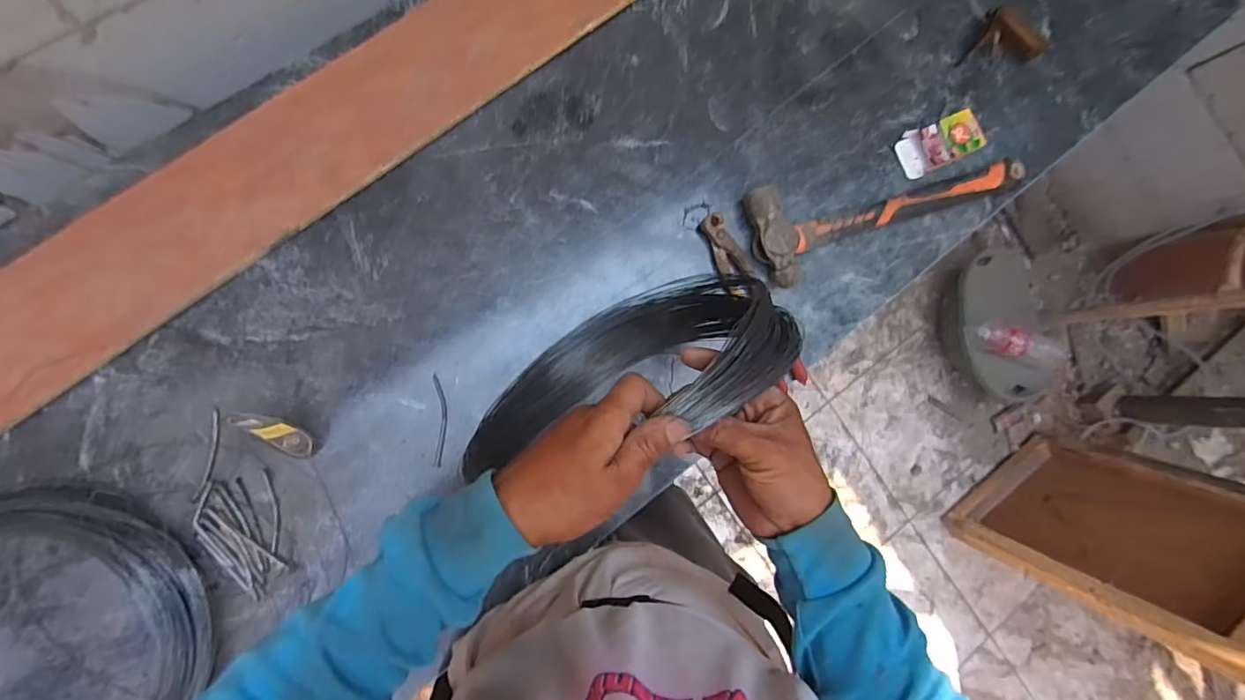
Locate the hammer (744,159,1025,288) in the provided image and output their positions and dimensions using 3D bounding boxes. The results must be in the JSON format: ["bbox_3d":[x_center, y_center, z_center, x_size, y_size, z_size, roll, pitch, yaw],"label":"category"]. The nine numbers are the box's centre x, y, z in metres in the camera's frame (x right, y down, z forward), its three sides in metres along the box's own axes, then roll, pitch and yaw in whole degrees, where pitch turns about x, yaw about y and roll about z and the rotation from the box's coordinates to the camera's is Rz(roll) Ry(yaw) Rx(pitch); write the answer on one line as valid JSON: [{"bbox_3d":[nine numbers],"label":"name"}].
[{"bbox_3d":[0.318,-0.179,0.672,0.348,0.042,0.112,-19,88,-8],"label":"hammer"}]

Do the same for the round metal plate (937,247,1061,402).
[{"bbox_3d":[1.070,-0.062,1.571,0.332,0.103,0.434,-15,88,-11],"label":"round metal plate"}]

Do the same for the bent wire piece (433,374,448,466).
[{"bbox_3d":[-0.195,0.075,0.596,0.014,0.004,0.097,-2,86,-7],"label":"bent wire piece"}]

